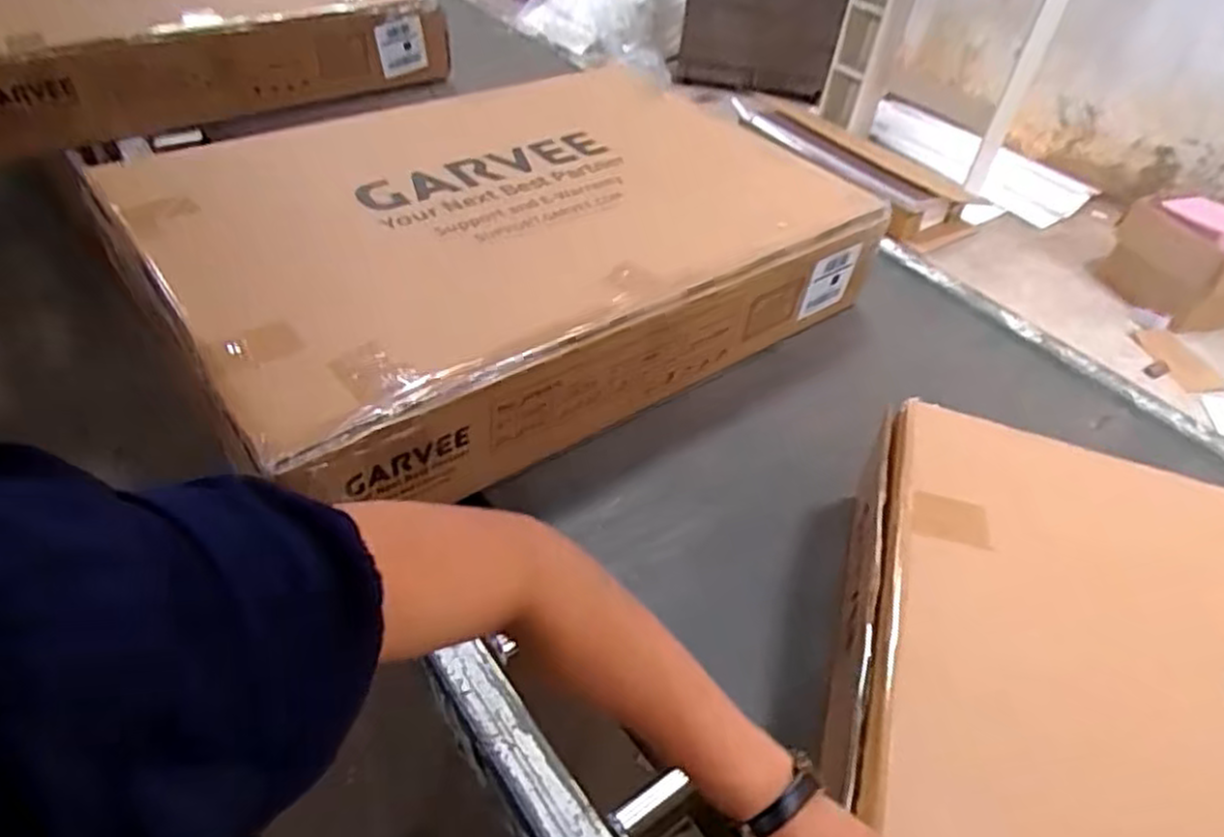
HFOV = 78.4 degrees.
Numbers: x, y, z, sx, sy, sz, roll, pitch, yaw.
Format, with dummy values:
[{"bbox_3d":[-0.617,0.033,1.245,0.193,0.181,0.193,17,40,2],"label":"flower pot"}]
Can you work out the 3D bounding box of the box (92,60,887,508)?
[{"bbox_3d":[-0.120,-0.227,0.985,0.807,0.195,0.513,-28,55,-30],"label":"box"}]

